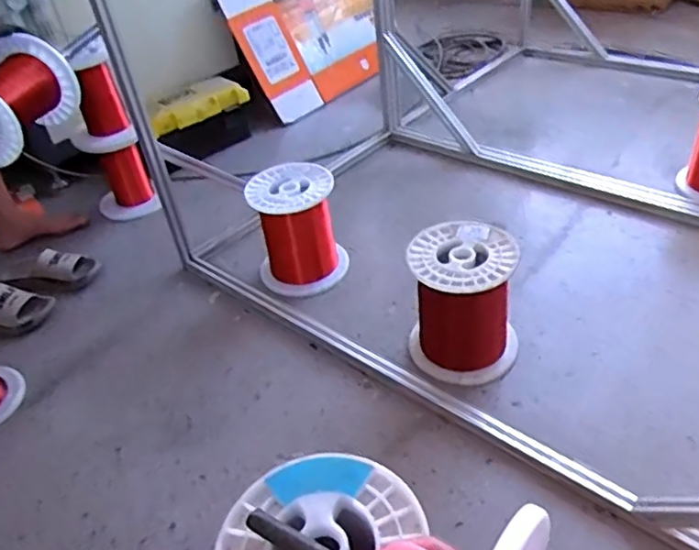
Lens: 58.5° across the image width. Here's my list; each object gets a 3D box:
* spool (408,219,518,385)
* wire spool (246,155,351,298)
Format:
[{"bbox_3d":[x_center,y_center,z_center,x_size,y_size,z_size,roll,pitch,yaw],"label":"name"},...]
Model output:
[{"bbox_3d":[0.216,0.053,1.198,0.197,0.239,0.210,-4,41,4],"label":"spool"},{"bbox_3d":[-0.123,-0.112,1.452,0.198,0.238,0.195,-4,41,4],"label":"wire spool"}]

